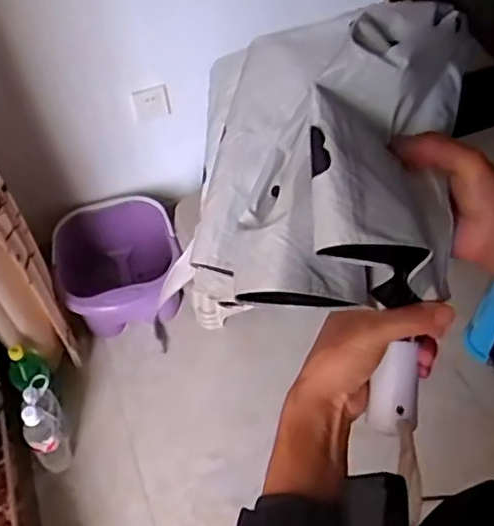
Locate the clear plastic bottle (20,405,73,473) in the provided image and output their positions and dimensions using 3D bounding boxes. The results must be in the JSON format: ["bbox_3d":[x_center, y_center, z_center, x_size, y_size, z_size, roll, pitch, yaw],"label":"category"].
[{"bbox_3d":[-0.442,0.388,1.426,0.079,0.209,0.065,-35,54,-23],"label":"clear plastic bottle"}]

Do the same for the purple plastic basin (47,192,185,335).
[{"bbox_3d":[-0.348,0.033,1.783,0.329,0.245,0.392,-15,49,-8],"label":"purple plastic basin"}]

